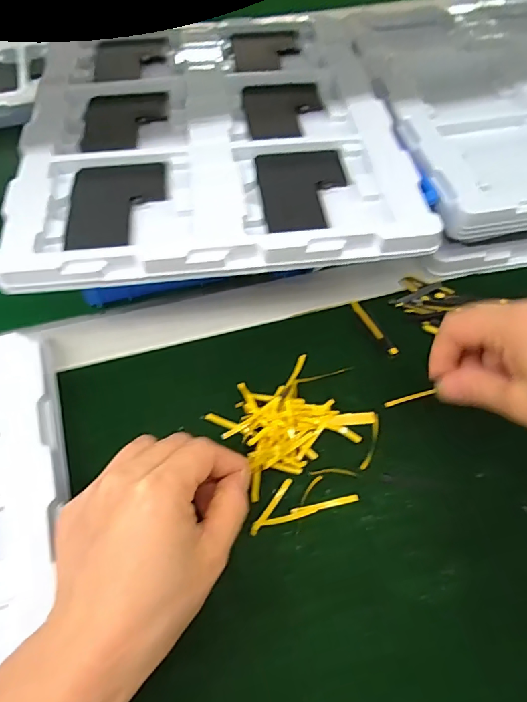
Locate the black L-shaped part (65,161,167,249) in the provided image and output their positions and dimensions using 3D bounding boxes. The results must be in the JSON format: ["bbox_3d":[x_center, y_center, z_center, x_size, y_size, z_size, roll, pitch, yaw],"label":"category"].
[{"bbox_3d":[-0.099,-0.102,0.320,0.064,0.004,0.085,-6,58,-4],"label":"black L-shaped part"}]

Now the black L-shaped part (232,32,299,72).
[{"bbox_3d":[0.004,-0.286,0.438,0.063,0.004,0.075,-5,58,-3],"label":"black L-shaped part"}]

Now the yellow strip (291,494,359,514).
[{"bbox_3d":[0.037,0.092,0.277,0.040,0.004,0.004,-11,58,-7],"label":"yellow strip"}]

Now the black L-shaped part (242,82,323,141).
[{"bbox_3d":[0.018,-0.202,0.387,0.064,0.007,0.086,-6,58,-4],"label":"black L-shaped part"}]

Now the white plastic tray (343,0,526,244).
[{"bbox_3d":[0.253,-0.250,0.443,0.299,0.026,0.335,-9,57,-9],"label":"white plastic tray"}]

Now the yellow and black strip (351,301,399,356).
[{"bbox_3d":[0.081,-0.018,0.344,0.008,0.005,0.055,-24,61,-14],"label":"yellow and black strip"}]

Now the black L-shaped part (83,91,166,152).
[{"bbox_3d":[-0.110,-0.186,0.373,0.065,0.004,0.078,-5,58,-3],"label":"black L-shaped part"}]

